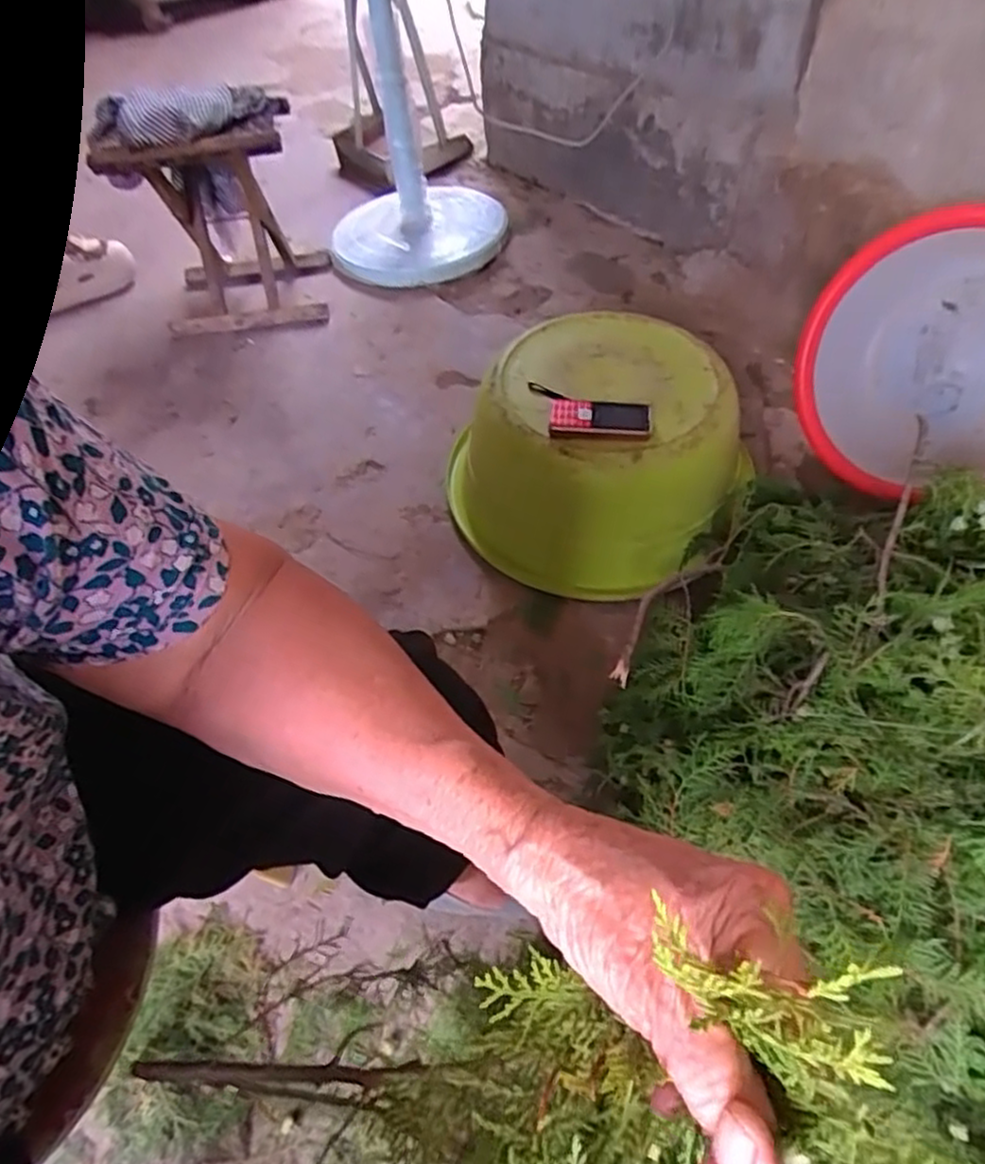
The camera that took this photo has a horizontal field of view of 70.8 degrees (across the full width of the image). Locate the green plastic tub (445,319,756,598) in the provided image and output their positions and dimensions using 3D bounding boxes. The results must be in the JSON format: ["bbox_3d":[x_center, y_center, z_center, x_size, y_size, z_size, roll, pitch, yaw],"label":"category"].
[{"bbox_3d":[0.128,-0.177,0.965,0.375,0.211,0.342,-2,52,3],"label":"green plastic tub"}]

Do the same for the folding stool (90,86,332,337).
[{"bbox_3d":[-0.511,-0.690,1.300,0.334,0.381,0.244,-17,53,-9],"label":"folding stool"}]

